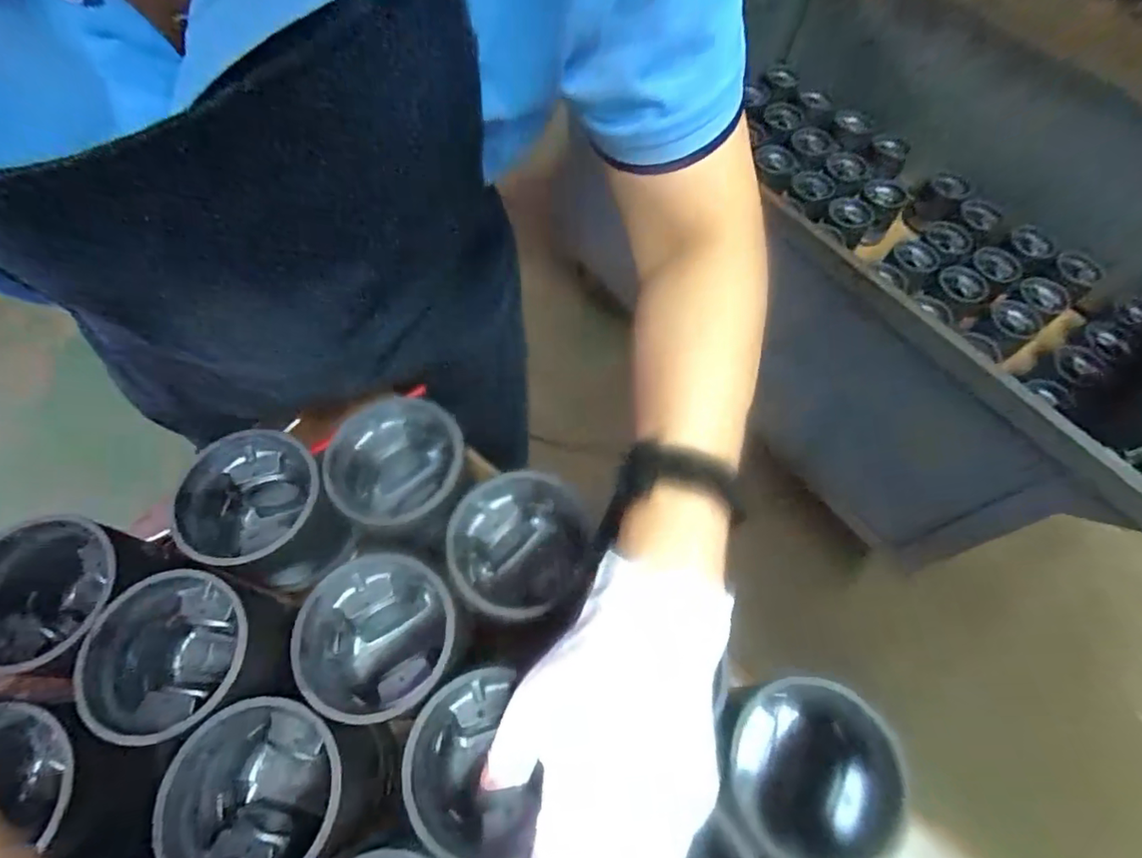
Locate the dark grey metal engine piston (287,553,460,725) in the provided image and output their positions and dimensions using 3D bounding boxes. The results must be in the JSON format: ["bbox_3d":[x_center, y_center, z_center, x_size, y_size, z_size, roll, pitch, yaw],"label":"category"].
[{"bbox_3d":[-0.112,0.128,0.351,0.085,0.082,0.088,-16,65,-9],"label":"dark grey metal engine piston"}]

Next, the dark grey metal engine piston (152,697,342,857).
[{"bbox_3d":[-0.161,0.199,0.311,0.085,0.078,0.081,1,64,-1],"label":"dark grey metal engine piston"}]

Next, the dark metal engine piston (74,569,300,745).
[{"bbox_3d":[-0.226,0.142,0.338,0.097,0.082,0.075,33,67,14],"label":"dark metal engine piston"}]

